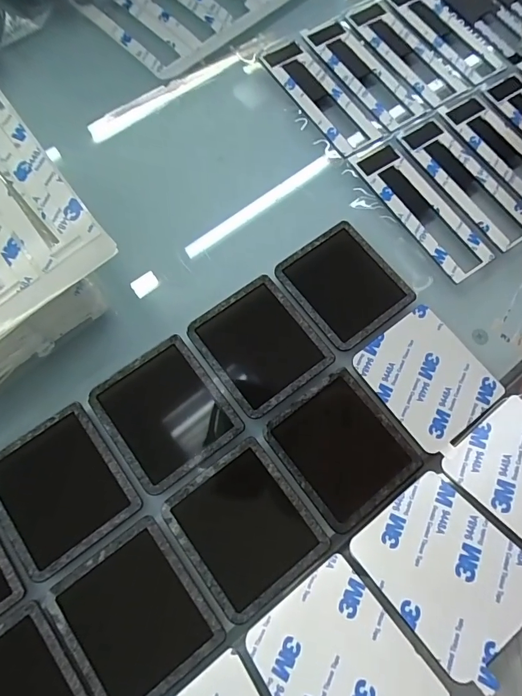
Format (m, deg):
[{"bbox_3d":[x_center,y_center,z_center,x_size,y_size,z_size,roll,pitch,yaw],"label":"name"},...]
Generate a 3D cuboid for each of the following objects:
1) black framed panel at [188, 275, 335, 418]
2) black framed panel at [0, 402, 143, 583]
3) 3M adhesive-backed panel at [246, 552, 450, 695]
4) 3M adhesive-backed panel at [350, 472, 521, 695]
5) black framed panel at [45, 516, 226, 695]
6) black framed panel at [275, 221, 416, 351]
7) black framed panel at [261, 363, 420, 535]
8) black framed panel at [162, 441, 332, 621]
[{"bbox_3d":[0.000,-0.002,0.193,0.048,0.004,0.055,-36,77,-12],"label":"black framed panel"},{"bbox_3d":[-0.084,0.058,0.170,0.049,0.004,0.054,-36,77,-12],"label":"black framed panel"},{"bbox_3d":[0.028,0.113,0.144,0.050,0.004,0.056,-37,52,-13],"label":"3M adhesive-backed panel"},{"bbox_3d":[0.070,0.082,0.154,0.051,0.004,0.055,-37,51,-12],"label":"3M adhesive-backed panel"},{"bbox_3d":[-0.049,0.103,0.157,0.051,0.004,0.055,-36,77,-12],"label":"black framed panel"},{"bbox_3d":[0.041,-0.032,0.202,0.048,0.004,0.056,-35,77,-12],"label":"black framed panel"},{"bbox_3d":[0.035,0.044,0.182,0.049,0.009,0.054,-36,77,-12],"label":"black framed panel"},{"bbox_3d":[-0.007,0.073,0.169,0.049,0.004,0.054,-35,77,-12],"label":"black framed panel"}]

